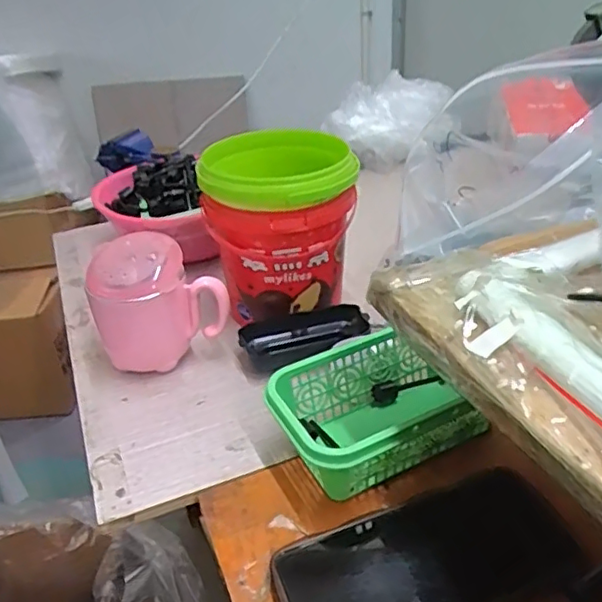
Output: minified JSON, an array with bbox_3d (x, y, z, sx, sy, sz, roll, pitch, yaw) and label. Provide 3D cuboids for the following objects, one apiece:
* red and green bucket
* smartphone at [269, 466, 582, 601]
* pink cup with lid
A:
[{"bbox_3d":[-0.019,-0.061,0.552,0.123,0.151,0.125,-3,32,2],"label":"red and green bucket"},{"bbox_3d":[0.070,0.148,0.343,0.168,0.011,0.079,-15,34,-18],"label":"smartphone"},{"bbox_3d":[-0.123,0.003,0.512,0.098,0.104,0.074,-19,35,-23],"label":"pink cup with lid"}]

